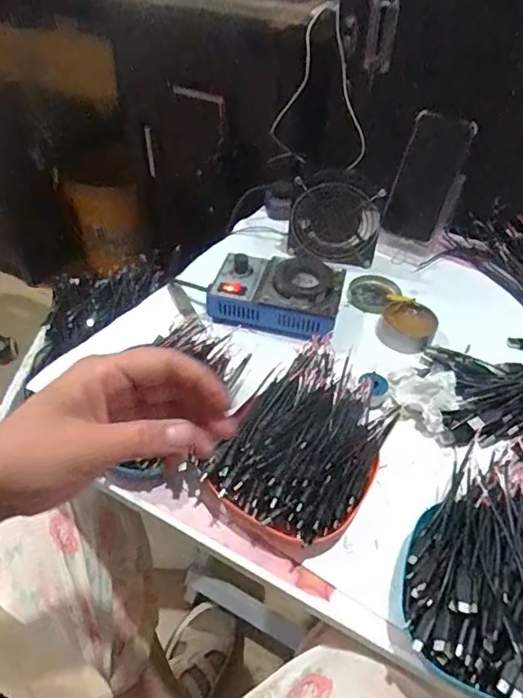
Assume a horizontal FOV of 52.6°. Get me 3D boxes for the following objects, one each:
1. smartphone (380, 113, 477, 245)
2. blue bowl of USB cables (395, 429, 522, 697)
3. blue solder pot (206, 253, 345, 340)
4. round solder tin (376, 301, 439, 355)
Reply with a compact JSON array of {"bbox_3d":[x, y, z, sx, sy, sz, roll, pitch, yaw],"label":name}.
[{"bbox_3d":[0.229,-0.238,0.734,0.078,0.168,0.015,23,7,19],"label":"smartphone"},{"bbox_3d":[0.184,0.161,0.405,0.137,0.056,0.195,16,47,14],"label":"blue bowl of USB cables"},{"bbox_3d":[0.017,-0.066,0.633,0.151,0.060,0.096,12,46,10],"label":"blue solder pot"},{"bbox_3d":[0.173,-0.027,0.626,0.065,0.021,0.073,20,48,18],"label":"round solder tin"}]

